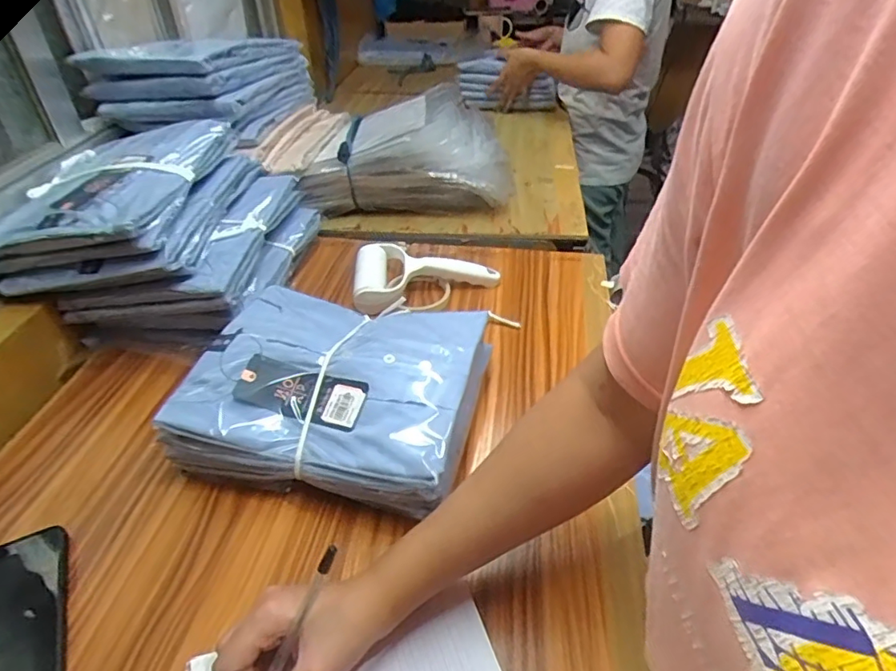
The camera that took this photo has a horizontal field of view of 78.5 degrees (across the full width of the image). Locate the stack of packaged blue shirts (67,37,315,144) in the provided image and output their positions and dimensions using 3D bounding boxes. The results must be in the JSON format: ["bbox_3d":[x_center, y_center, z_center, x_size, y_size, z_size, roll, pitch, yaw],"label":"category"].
[{"bbox_3d":[-0.364,-0.380,0.801,0.215,0.115,0.275,5,40,9],"label":"stack of packaged blue shirts"}]

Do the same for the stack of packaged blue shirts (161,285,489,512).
[{"bbox_3d":[-0.103,0.050,0.532,0.259,0.083,0.222,6,40,10],"label":"stack of packaged blue shirts"}]

